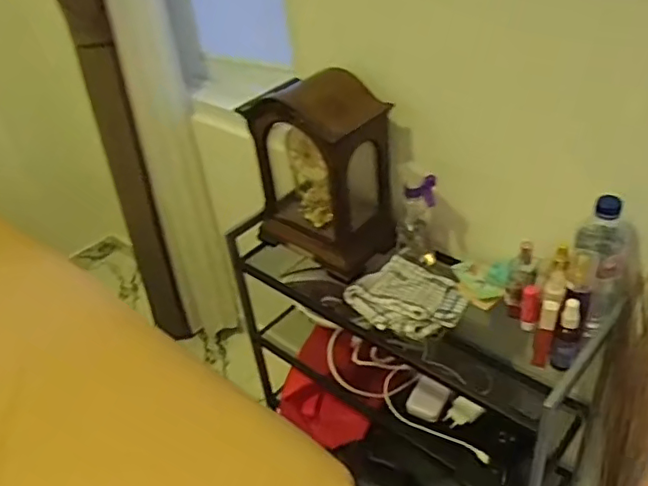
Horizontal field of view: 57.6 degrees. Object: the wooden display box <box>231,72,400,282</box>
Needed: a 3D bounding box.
[{"bbox_3d":[0.005,-0.130,0.999,0.218,0.299,0.176,20,44,33],"label":"wooden display box"}]

